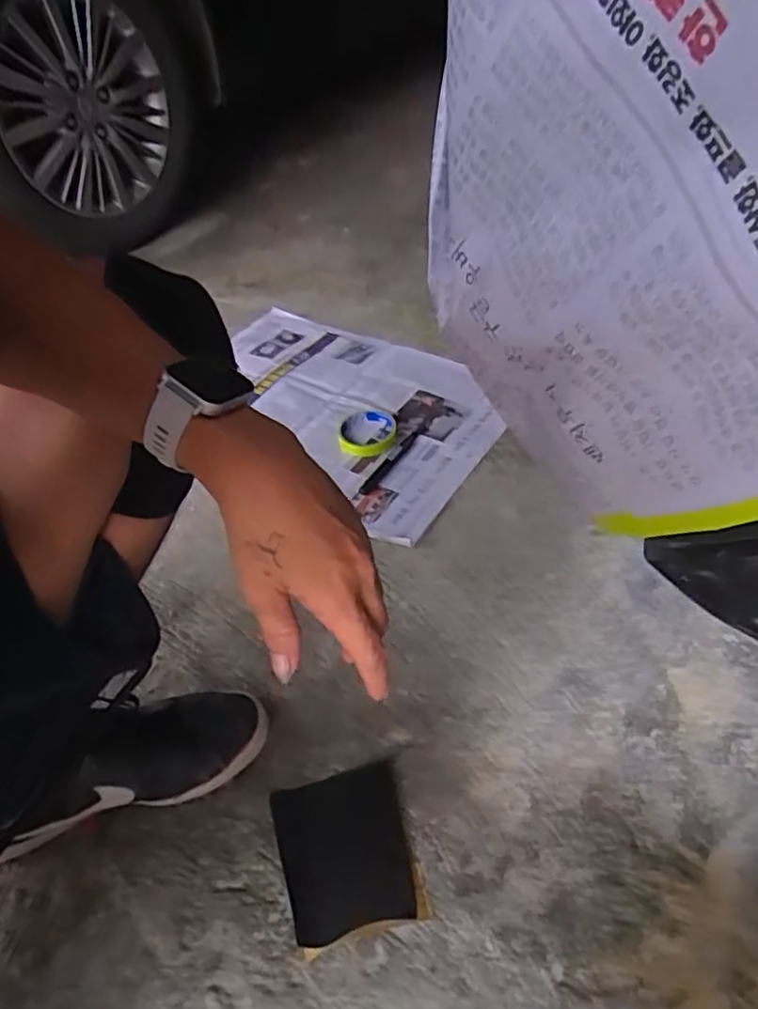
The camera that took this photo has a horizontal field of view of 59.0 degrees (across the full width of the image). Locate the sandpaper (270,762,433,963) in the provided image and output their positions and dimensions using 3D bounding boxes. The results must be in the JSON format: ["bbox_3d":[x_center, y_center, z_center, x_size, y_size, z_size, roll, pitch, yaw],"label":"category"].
[{"bbox_3d":[-0.029,0.301,0.585,0.111,0.030,0.134,-14,45,-9],"label":"sandpaper"}]

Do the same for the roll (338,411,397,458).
[{"bbox_3d":[-0.017,-0.108,1.005,0.085,0.017,0.095,-1,44,5],"label":"roll"}]

